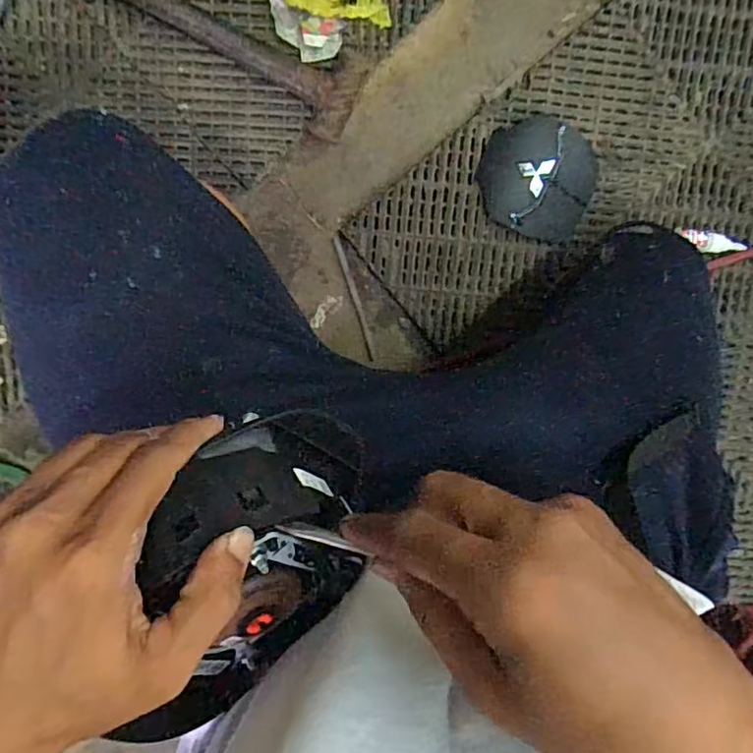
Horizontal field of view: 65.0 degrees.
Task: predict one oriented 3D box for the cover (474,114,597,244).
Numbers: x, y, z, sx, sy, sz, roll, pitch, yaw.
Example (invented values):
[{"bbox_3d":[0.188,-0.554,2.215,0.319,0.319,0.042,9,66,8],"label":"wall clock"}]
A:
[{"bbox_3d":[0.188,-0.232,0.685,0.135,0.022,0.126,25,97,-9],"label":"cover"}]

